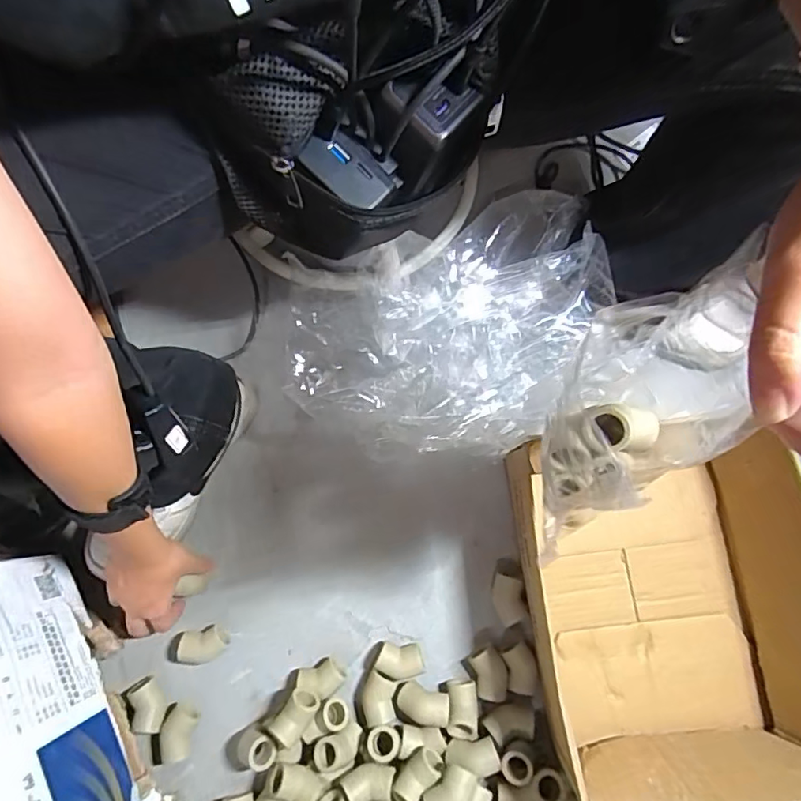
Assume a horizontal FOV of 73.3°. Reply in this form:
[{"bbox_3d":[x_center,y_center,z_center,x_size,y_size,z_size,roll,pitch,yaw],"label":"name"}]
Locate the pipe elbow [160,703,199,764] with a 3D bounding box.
[{"bbox_3d":[-0.219,0.326,0.530,0.029,0.022,0.047,8,78,4],"label":"pipe elbow"}]

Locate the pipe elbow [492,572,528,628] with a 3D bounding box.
[{"bbox_3d":[0.109,0.202,0.548,0.029,0.023,0.049,-10,77,1],"label":"pipe elbow"}]

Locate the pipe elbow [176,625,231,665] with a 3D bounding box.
[{"bbox_3d":[-0.201,0.250,0.550,0.048,0.024,0.031,-13,77,0],"label":"pipe elbow"}]

